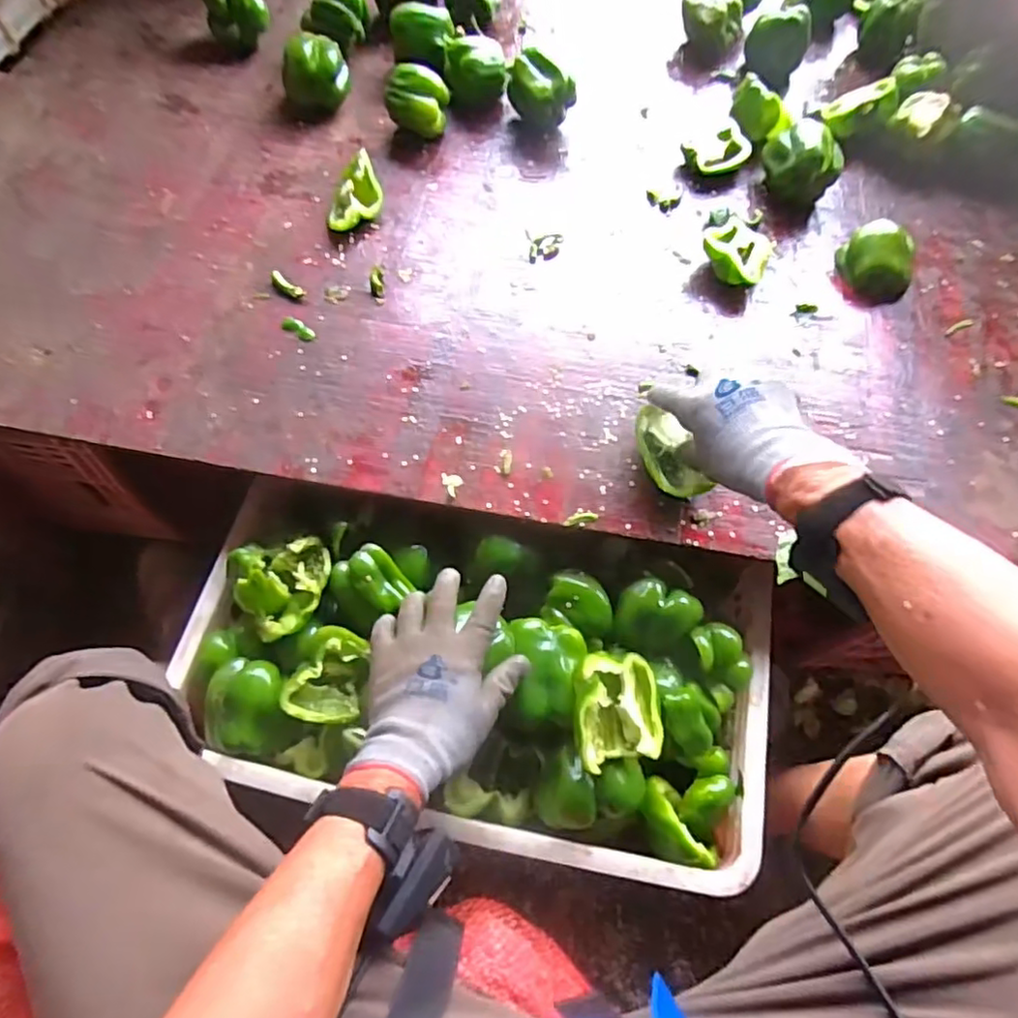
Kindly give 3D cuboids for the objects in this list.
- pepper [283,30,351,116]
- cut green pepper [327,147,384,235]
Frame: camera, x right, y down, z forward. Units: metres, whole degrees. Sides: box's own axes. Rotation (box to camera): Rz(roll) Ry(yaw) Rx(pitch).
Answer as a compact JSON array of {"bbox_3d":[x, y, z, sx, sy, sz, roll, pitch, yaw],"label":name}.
[{"bbox_3d":[-0.230,-0.517,0.764,0.078,0.065,0.065,-12,65,-8],"label":"pepper"},{"bbox_3d":[-0.169,-0.342,0.694,0.063,0.048,0.065,-12,65,-8],"label":"cut green pepper"}]

